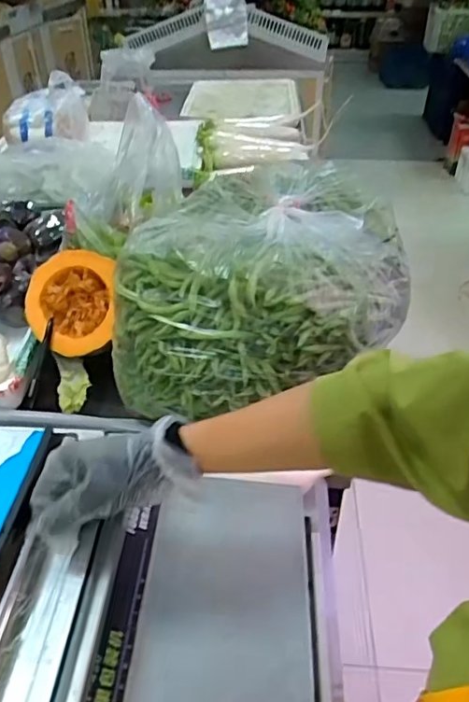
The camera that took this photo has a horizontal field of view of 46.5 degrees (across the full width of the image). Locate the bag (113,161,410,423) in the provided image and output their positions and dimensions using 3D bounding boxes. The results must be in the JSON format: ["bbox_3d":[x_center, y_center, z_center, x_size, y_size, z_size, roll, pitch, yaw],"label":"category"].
[{"bbox_3d":[0.044,-0.096,0.796,0.387,0.218,0.388,7,39,10],"label":"bag"}]

